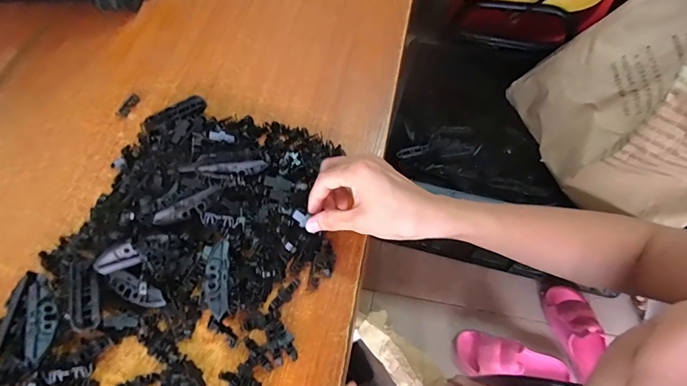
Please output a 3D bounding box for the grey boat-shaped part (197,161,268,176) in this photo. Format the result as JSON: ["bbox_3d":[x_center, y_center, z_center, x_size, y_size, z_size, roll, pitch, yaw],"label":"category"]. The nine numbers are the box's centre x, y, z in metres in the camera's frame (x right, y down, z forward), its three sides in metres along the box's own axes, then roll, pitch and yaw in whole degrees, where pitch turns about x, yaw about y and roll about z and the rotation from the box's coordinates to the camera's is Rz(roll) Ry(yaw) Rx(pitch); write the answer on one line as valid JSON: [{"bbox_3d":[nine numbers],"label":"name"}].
[{"bbox_3d":[-0.108,-0.022,0.384,0.063,0.017,0.010,-9,60,-2],"label":"grey boat-shaped part"}]

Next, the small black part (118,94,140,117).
[{"bbox_3d":[-0.259,-0.107,0.467,0.012,0.007,0.032,21,64,15],"label":"small black part"}]

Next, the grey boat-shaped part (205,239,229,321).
[{"bbox_3d":[-0.112,0.075,0.342,0.021,0.005,0.067,-9,61,5],"label":"grey boat-shaped part"}]

